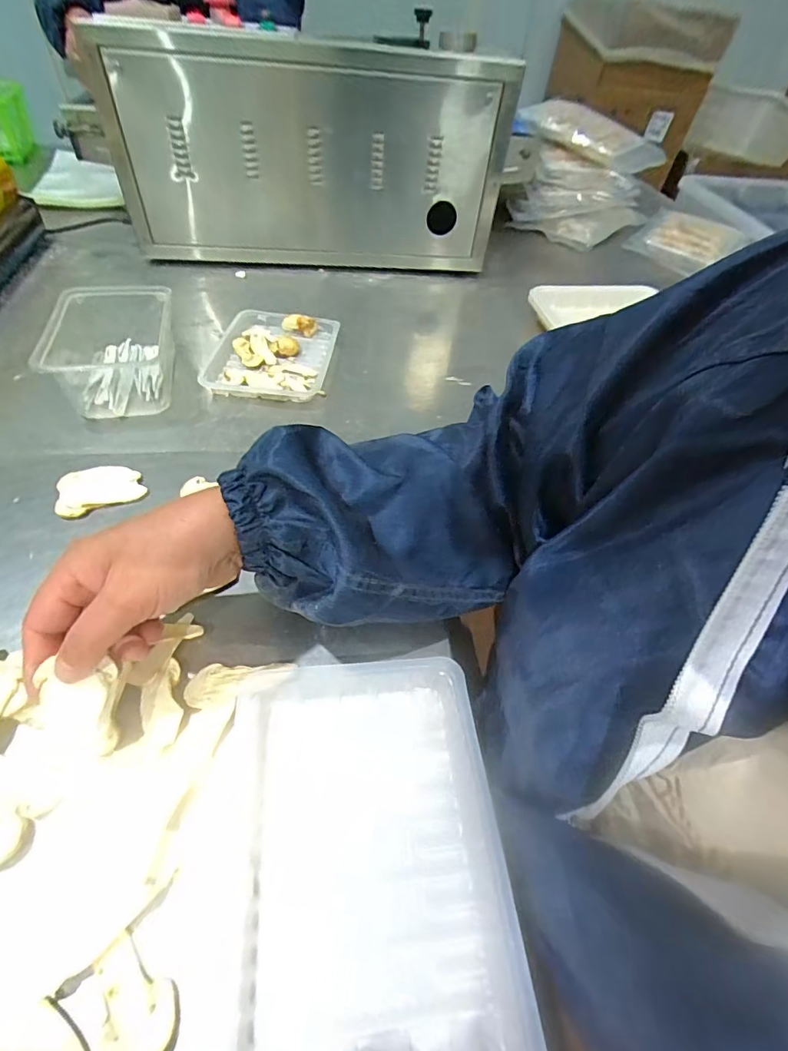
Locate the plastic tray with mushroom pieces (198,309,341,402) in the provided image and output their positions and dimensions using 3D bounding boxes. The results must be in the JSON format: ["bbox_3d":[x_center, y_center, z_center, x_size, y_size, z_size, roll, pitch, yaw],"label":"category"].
[{"bbox_3d":[-0.150,-0.209,0.573,0.138,0.025,0.177,7,51,2],"label":"plastic tray with mushroom pieces"}]

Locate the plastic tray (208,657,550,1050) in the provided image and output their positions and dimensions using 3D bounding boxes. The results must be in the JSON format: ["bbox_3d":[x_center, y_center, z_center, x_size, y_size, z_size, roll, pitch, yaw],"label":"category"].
[{"bbox_3d":[-0.014,0.179,0.258,0.145,0.021,0.213,-3,51,-6],"label":"plastic tray"}]

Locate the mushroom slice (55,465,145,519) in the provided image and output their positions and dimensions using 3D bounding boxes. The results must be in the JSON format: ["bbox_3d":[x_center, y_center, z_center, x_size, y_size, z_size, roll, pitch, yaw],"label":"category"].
[{"bbox_3d":[-0.263,-0.033,0.420,0.067,0.014,0.048,-23,56,-21],"label":"mushroom slice"}]

